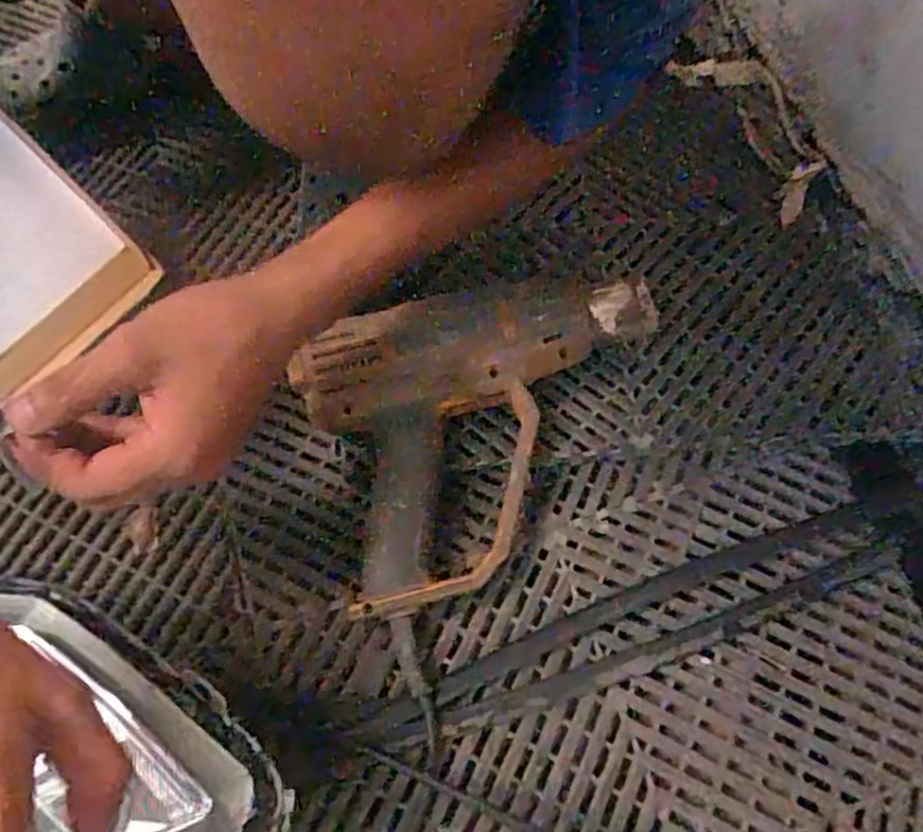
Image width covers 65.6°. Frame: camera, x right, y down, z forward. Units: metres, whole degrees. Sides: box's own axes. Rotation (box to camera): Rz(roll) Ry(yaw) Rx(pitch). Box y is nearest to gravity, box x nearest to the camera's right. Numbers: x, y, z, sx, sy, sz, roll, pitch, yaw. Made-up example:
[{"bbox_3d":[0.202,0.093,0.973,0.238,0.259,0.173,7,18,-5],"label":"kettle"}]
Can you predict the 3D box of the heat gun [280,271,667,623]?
[{"bbox_3d":[0.026,0.011,0.450,0.227,0.076,0.169,-13,62,-6],"label":"heat gun"}]

